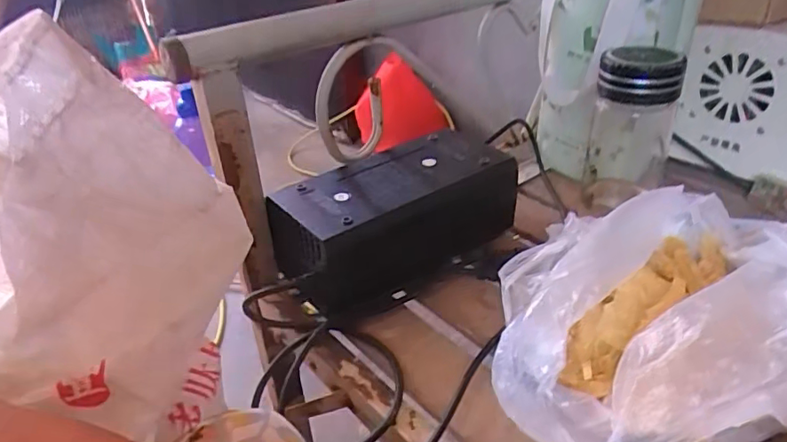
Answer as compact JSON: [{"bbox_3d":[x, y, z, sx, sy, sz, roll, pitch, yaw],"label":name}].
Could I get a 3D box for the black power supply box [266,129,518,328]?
[{"bbox_3d":[0.001,-0.001,0.519,0.221,0.093,0.105,-27,38,-30],"label":"black power supply box"}]

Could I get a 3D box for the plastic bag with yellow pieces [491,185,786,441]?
[{"bbox_3d":[0.174,0.055,0.394,0.226,0.075,0.201,-9,32,-6],"label":"plastic bag with yellow pieces"}]

